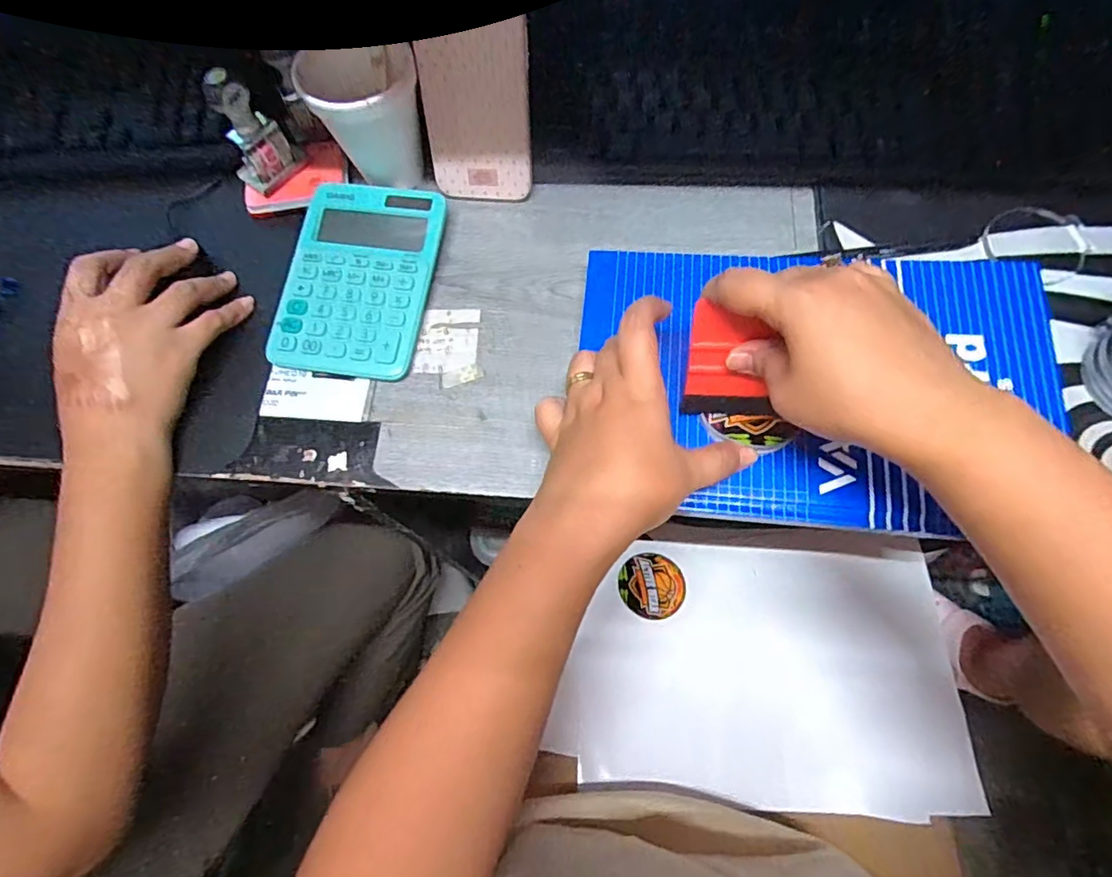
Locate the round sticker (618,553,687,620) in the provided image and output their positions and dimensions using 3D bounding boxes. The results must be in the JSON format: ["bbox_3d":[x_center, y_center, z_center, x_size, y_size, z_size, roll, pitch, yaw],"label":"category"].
[{"bbox_3d":[0.086,0.131,0.508,0.058,0.004,0.057,1,62,-1],"label":"round sticker"}]

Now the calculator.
[{"bbox_3d":[-0.141,-0.117,0.414,0.102,0.018,0.149,7,71,5],"label":"calculator"}]

